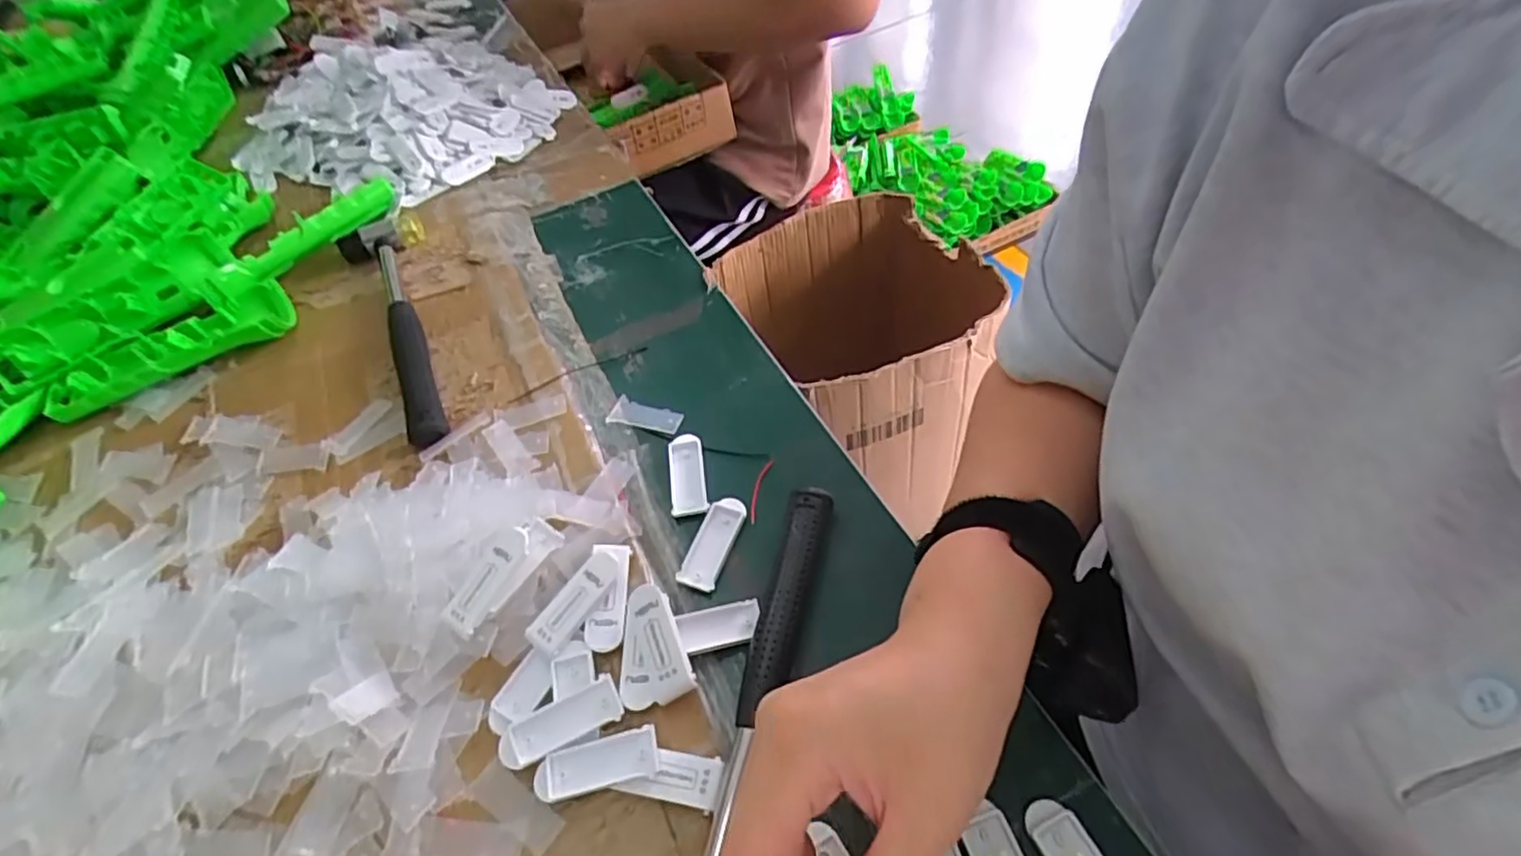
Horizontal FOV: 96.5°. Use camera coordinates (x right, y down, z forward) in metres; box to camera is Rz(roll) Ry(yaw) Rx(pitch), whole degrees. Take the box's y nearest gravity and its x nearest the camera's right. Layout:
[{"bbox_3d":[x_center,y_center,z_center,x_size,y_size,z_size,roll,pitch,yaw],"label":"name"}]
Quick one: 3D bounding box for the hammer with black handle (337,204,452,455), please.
[{"bbox_3d":[-0.260,-0.082,0.498,0.060,0.028,0.238,-24,54,-15],"label":"hammer with black handle"}]

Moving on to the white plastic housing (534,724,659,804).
[{"bbox_3d":[-0.074,0.152,0.306,0.056,0.008,0.020,-11,51,-5],"label":"white plastic housing"}]

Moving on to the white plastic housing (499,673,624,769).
[{"bbox_3d":[-0.094,0.138,0.317,0.057,0.006,0.019,-22,53,-13],"label":"white plastic housing"}]

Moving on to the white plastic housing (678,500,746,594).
[{"bbox_3d":[-0.026,0.063,0.380,0.022,0.004,0.055,15,54,15],"label":"white plastic housing"}]

